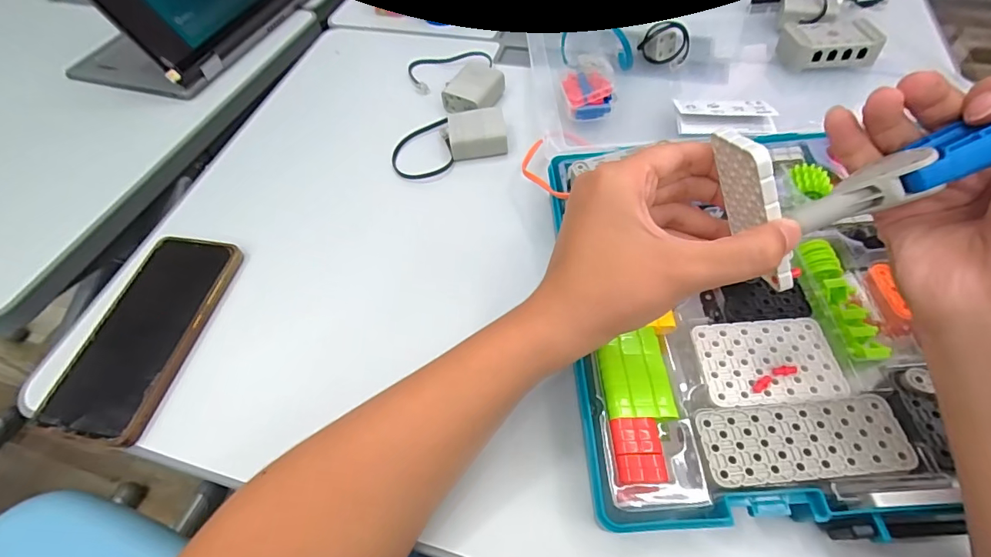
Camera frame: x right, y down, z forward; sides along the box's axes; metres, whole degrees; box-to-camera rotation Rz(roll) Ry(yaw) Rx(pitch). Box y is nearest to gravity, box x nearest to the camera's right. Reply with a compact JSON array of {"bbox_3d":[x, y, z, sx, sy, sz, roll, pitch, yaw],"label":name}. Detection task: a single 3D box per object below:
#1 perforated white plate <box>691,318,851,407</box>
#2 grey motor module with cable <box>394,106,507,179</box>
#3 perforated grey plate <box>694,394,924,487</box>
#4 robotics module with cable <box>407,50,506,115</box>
[{"bbox_3d":[0.157,0.048,0.265,0.074,0.004,0.050,-4,55,2],"label":"perforated white plate"},{"bbox_3d":[-0.044,-0.128,0.419,0.103,0.034,0.056,-8,55,-1],"label":"grey motor module with cable"},{"bbox_3d":[0.158,0.083,0.237,0.099,0.004,0.038,-5,55,1],"label":"perforated grey plate"},{"bbox_3d":[-0.038,-0.203,0.459,0.082,0.020,0.118,-18,56,-8],"label":"robotics module with cable"}]

